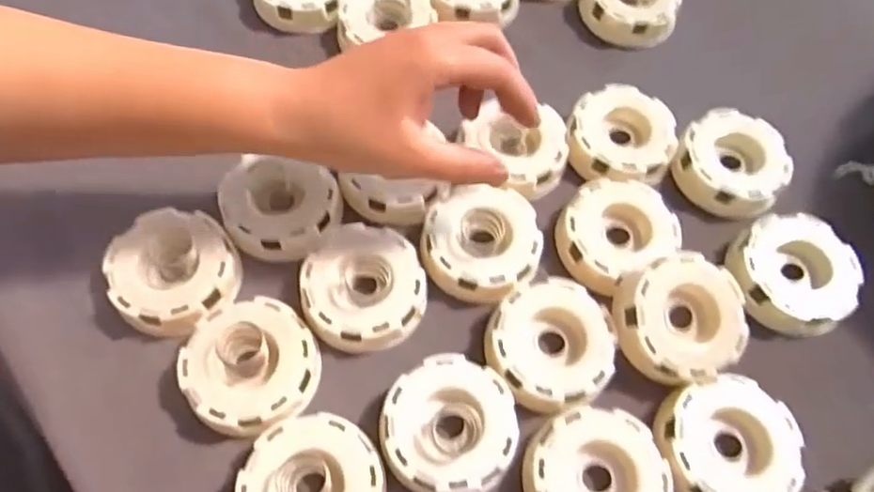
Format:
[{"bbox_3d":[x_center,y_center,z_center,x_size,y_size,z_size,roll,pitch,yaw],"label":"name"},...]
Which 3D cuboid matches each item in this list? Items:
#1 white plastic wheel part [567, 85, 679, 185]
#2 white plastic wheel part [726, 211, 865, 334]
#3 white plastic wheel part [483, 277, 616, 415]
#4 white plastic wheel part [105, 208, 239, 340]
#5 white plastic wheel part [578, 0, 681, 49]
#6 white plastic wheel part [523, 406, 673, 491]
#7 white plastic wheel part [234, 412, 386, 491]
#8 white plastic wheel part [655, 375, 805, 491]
[{"bbox_3d":[0.114,-0.067,0.396,0.064,0.022,0.066,5,64,-1],"label":"white plastic wheel part"},{"bbox_3d":[0.202,0.014,0.362,0.065,0.025,0.069,1,64,-3],"label":"white plastic wheel part"},{"bbox_3d":[0.060,0.051,0.332,0.062,0.017,0.066,1,64,-3],"label":"white plastic wheel part"},{"bbox_3d":[-0.141,0.014,0.340,0.066,0.026,0.064,2,64,-2],"label":"white plastic wheel part"},{"bbox_3d":[0.138,-0.176,0.453,0.065,0.023,0.062,1,64,-3],"label":"white plastic wheel part"},{"bbox_3d":[0.075,0.113,0.303,0.065,0.020,0.064,-4,64,-5],"label":"white plastic wheel part"},{"bbox_3d":[-0.058,0.115,0.297,0.064,0.024,0.064,-7,64,-7],"label":"white plastic wheel part"},{"bbox_3d":[0.142,0.101,0.315,0.065,0.028,0.063,1,64,-3],"label":"white plastic wheel part"}]

